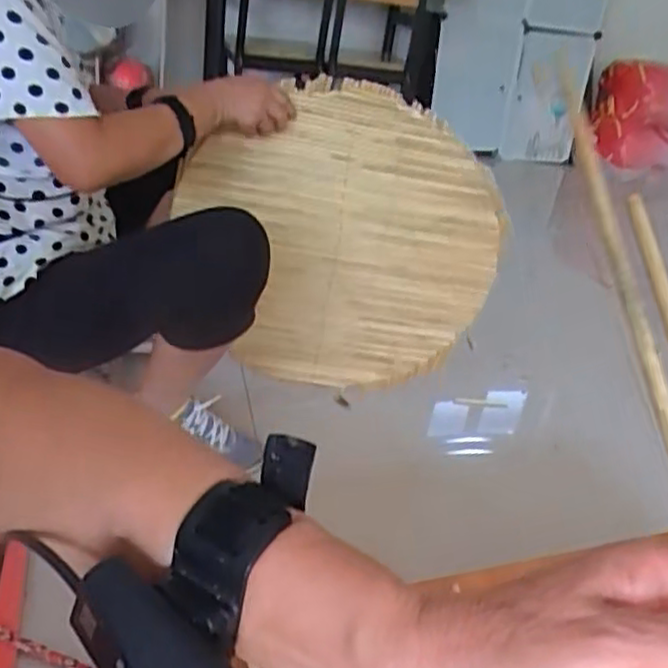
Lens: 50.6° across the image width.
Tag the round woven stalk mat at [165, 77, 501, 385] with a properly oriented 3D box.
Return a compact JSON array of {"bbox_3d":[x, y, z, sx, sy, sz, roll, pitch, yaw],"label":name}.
[{"bbox_3d":[0.020,-0.127,1.117,0.455,0.527,0.029,-10,34,10],"label":"round woven stalk mat"}]

